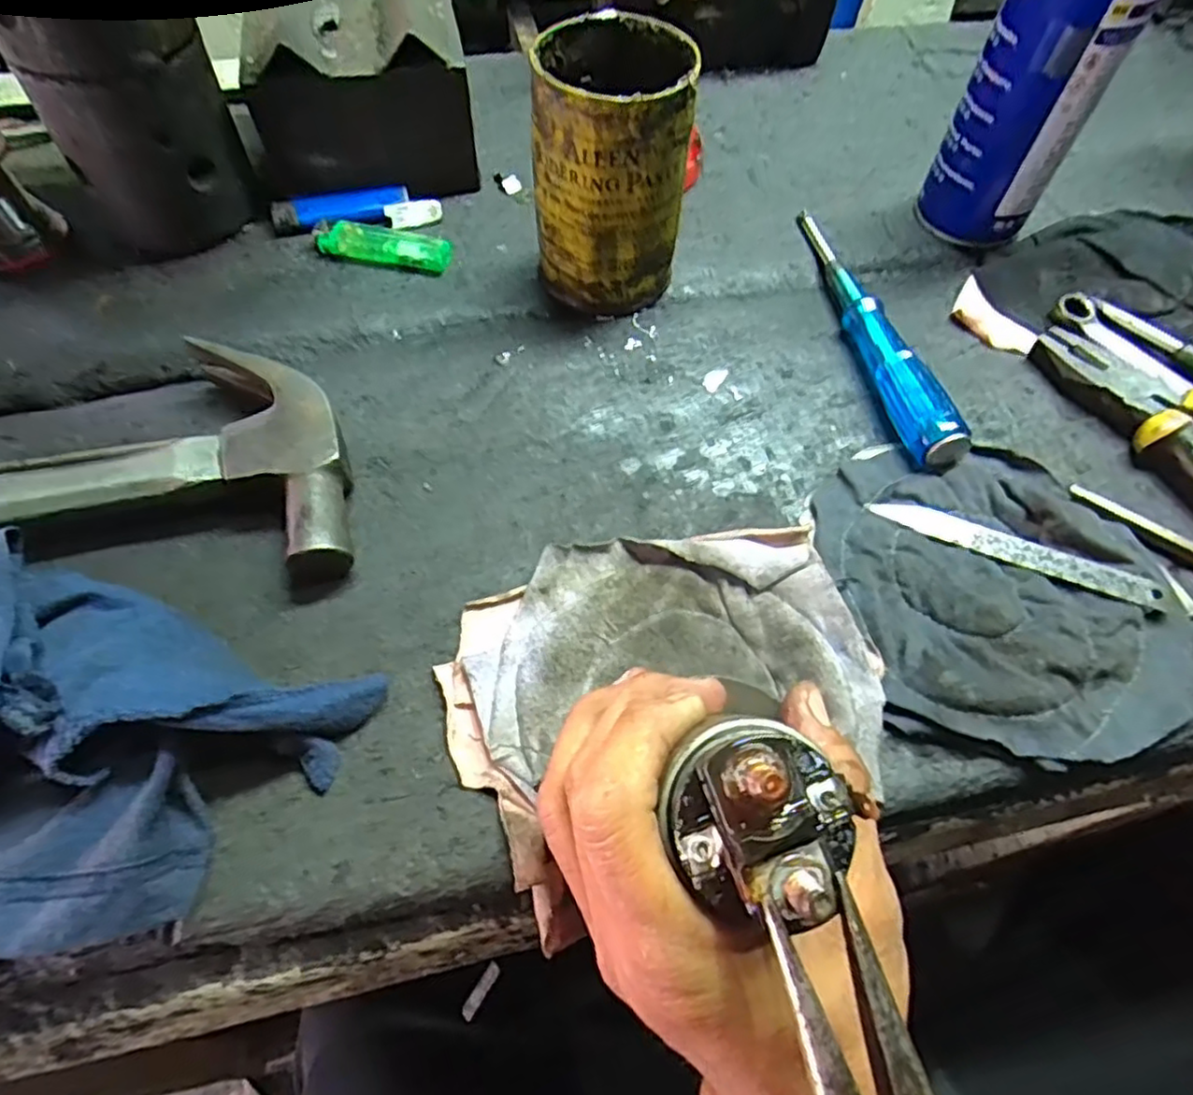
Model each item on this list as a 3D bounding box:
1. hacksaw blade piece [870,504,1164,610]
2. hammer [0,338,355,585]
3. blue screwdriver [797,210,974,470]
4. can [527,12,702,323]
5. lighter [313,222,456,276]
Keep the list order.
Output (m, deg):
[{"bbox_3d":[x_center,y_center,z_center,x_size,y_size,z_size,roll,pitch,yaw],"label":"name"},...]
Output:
[{"bbox_3d":[0.181,0.001,0.301,0.116,0.004,0.013,21,74,17],"label":"hacksaw blade piece"},{"bbox_3d":[-0.279,-0.025,0.305,0.333,0.041,0.117,-6,59,-4],"label":"hammer"},{"bbox_3d":[0.142,-0.122,0.367,0.022,0.024,0.191,-11,59,-7],"label":"blue screwdriver"},{"bbox_3d":[0.009,-0.187,0.353,0.073,0.117,0.070,0,59,0],"label":"can"},{"bbox_3d":[-0.123,-0.174,0.397,0.077,0.012,0.022,10,59,5],"label":"lighter"}]

